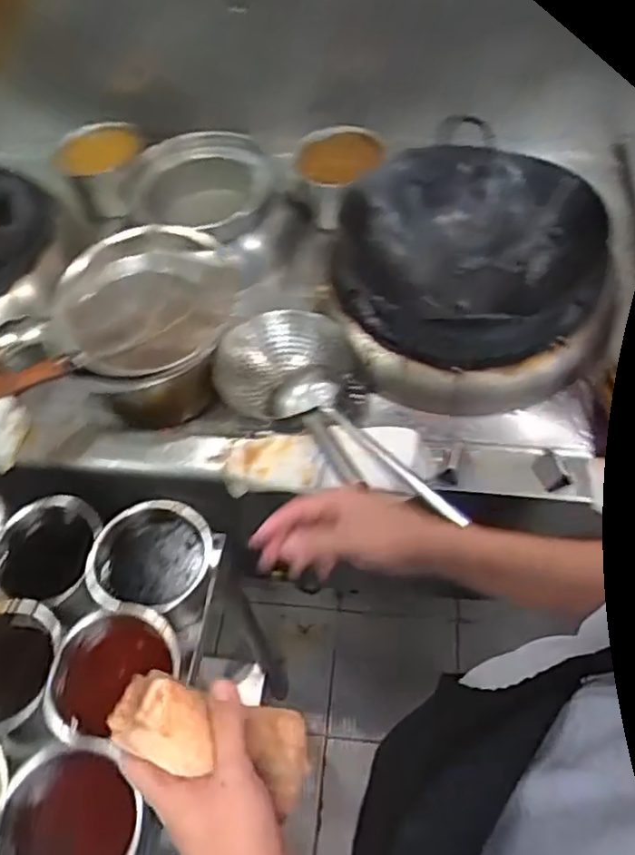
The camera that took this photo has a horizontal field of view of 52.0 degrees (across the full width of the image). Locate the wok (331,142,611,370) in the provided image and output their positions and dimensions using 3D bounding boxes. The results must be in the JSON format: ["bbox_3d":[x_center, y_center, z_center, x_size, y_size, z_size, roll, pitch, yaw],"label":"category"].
[{"bbox_3d":[0.244,-0.294,1.078,0.428,0.149,0.430,-3,53,3],"label":"wok"}]

